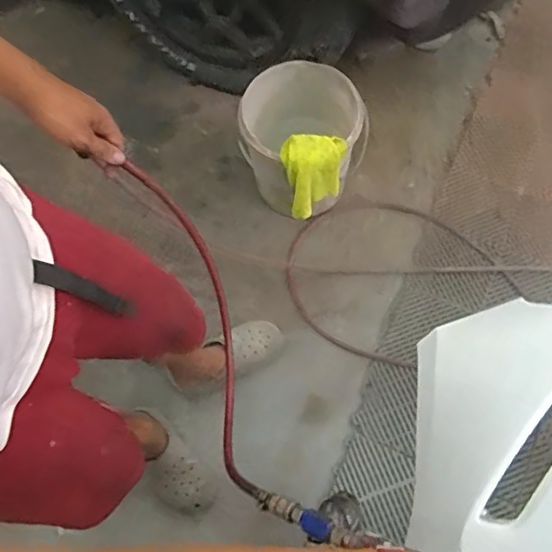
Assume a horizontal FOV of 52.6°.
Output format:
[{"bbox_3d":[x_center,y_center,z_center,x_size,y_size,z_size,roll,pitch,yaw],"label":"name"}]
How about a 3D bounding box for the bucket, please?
[{"bbox_3d":[0.070,-0.330,1.506,0.313,0.313,0.350,-2,65,3],"label":"bucket"}]

